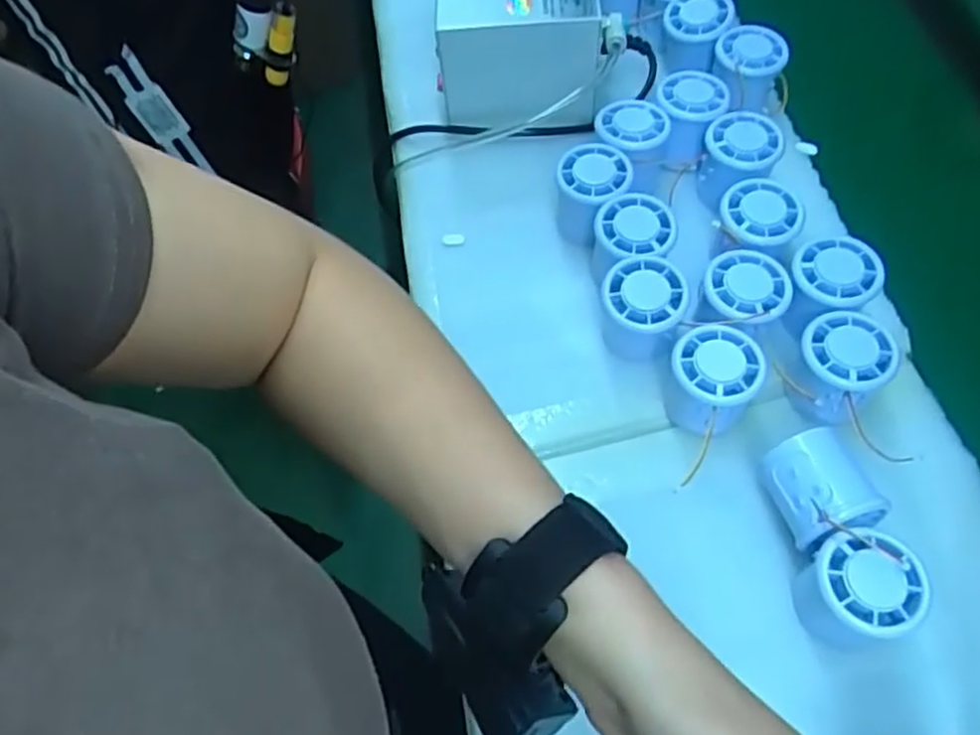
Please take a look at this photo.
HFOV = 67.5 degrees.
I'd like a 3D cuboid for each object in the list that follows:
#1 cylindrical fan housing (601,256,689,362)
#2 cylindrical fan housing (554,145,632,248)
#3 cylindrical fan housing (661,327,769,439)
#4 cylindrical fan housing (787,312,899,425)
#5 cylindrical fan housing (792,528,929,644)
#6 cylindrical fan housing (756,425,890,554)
[{"bbox_3d":[0.105,-0.038,0.508,0.057,0.060,0.052,22,64,14],"label":"cylindrical fan housing"},{"bbox_3d":[0.077,-0.129,0.559,0.051,0.057,0.058,12,62,9],"label":"cylindrical fan housing"},{"bbox_3d":[0.143,0.010,0.479,0.053,0.058,0.052,-1,60,2],"label":"cylindrical fan housing"},{"bbox_3d":[0.227,-0.001,0.478,0.057,0.052,0.053,-1,60,2],"label":"cylindrical fan housing"},{"bbox_3d":[0.202,0.124,0.407,0.057,0.057,0.054,-1,60,2],"label":"cylindrical fan housing"},{"bbox_3d":[0.194,0.074,0.437,0.054,0.054,0.059,-21,62,-9],"label":"cylindrical fan housing"}]

